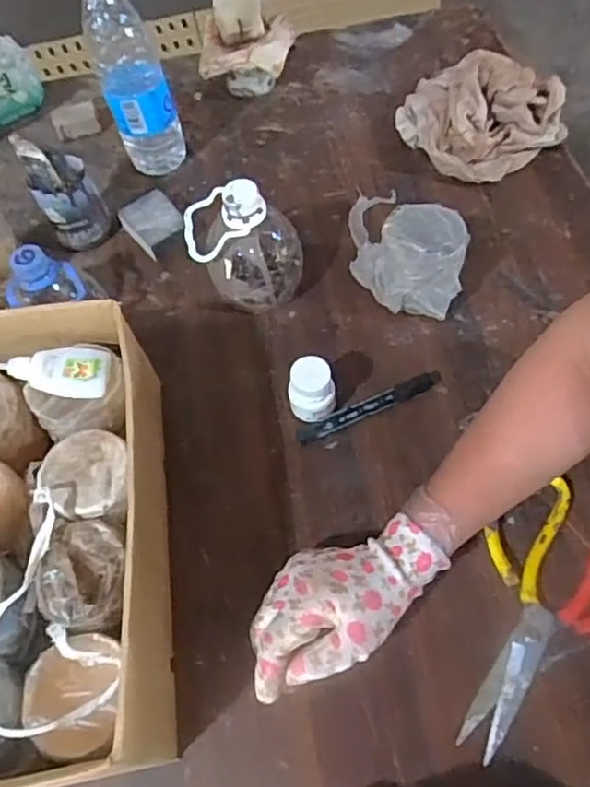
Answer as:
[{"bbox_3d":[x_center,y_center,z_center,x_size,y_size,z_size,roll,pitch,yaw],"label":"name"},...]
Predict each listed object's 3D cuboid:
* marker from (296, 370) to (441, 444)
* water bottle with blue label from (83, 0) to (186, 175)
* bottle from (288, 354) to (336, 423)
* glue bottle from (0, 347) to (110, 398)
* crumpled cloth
[{"bbox_3d":[0.066,0.010,0.551,0.137,0.017,0.017,-23,61,-9],"label":"marker"},{"bbox_3d":[-0.173,-0.343,0.670,0.073,0.215,0.079,-15,60,-5],"label":"water bottle with blue label"},{"bbox_3d":[0.015,-0.001,0.542,0.039,0.060,0.034,-2,60,3],"label":"bottle"},{"bbox_3d":[-0.190,-0.013,0.494,0.088,0.034,0.038,-5,60,1],"label":"glue bottle"},{"bbox_3d":[0.211,-0.316,0.691,0.177,0.066,0.140,-23,61,-10],"label":"crumpled cloth"}]

